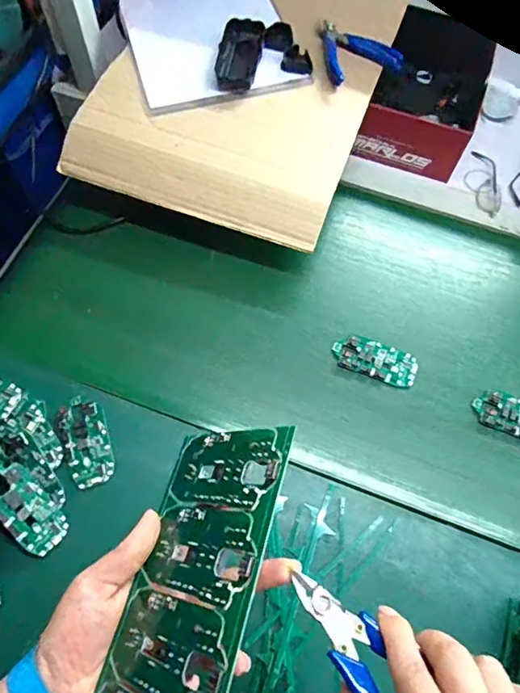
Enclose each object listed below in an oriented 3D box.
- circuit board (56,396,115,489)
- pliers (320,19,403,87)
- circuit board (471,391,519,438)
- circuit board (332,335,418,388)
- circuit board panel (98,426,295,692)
[{"bbox_3d":[-0.188,0.102,0.545,0.044,0.011,0.095,-21,67,-9],"label":"circuit board"},{"bbox_3d":[0.118,-0.401,0.675,0.108,0.023,0.110,-28,69,-12],"label":"pliers"},{"bbox_3d":[0.296,0.081,0.581,0.099,0.006,0.047,19,67,9],"label":"circuit board"},{"bbox_3d":[0.138,0.016,0.607,0.098,0.009,0.046,19,67,9],"label":"circuit board"},{"bbox_3d":[-0.039,0.134,0.269,0.004,0.103,0.187,35,58,-30],"label":"circuit board panel"}]

